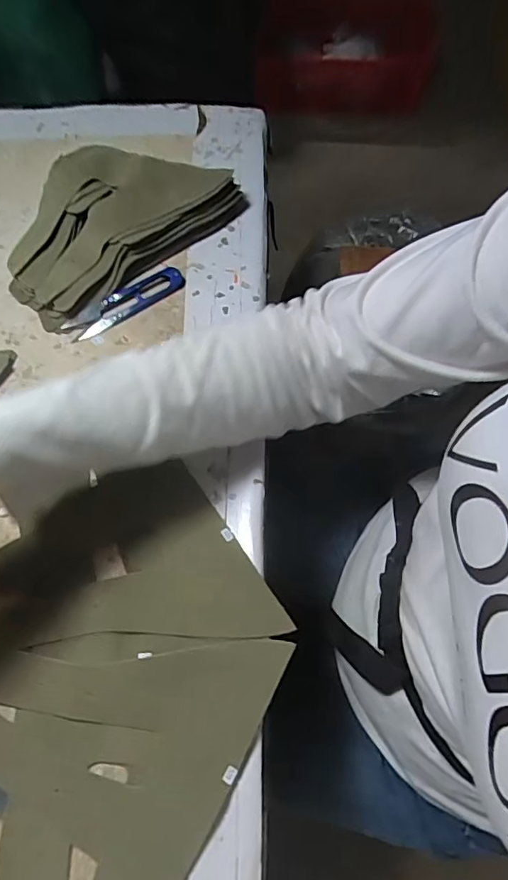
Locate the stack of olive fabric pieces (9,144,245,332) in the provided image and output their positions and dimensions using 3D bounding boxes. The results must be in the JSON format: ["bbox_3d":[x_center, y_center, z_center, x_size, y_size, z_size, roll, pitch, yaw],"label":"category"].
[{"bbox_3d":[-0.125,-0.195,0.445,0.205,0.045,0.124,-38,69,-15],"label":"stack of olive fabric pieces"}]

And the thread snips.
[{"bbox_3d":[-0.106,-0.114,0.426,0.103,0.010,0.024,-33,68,-13],"label":"thread snips"}]

